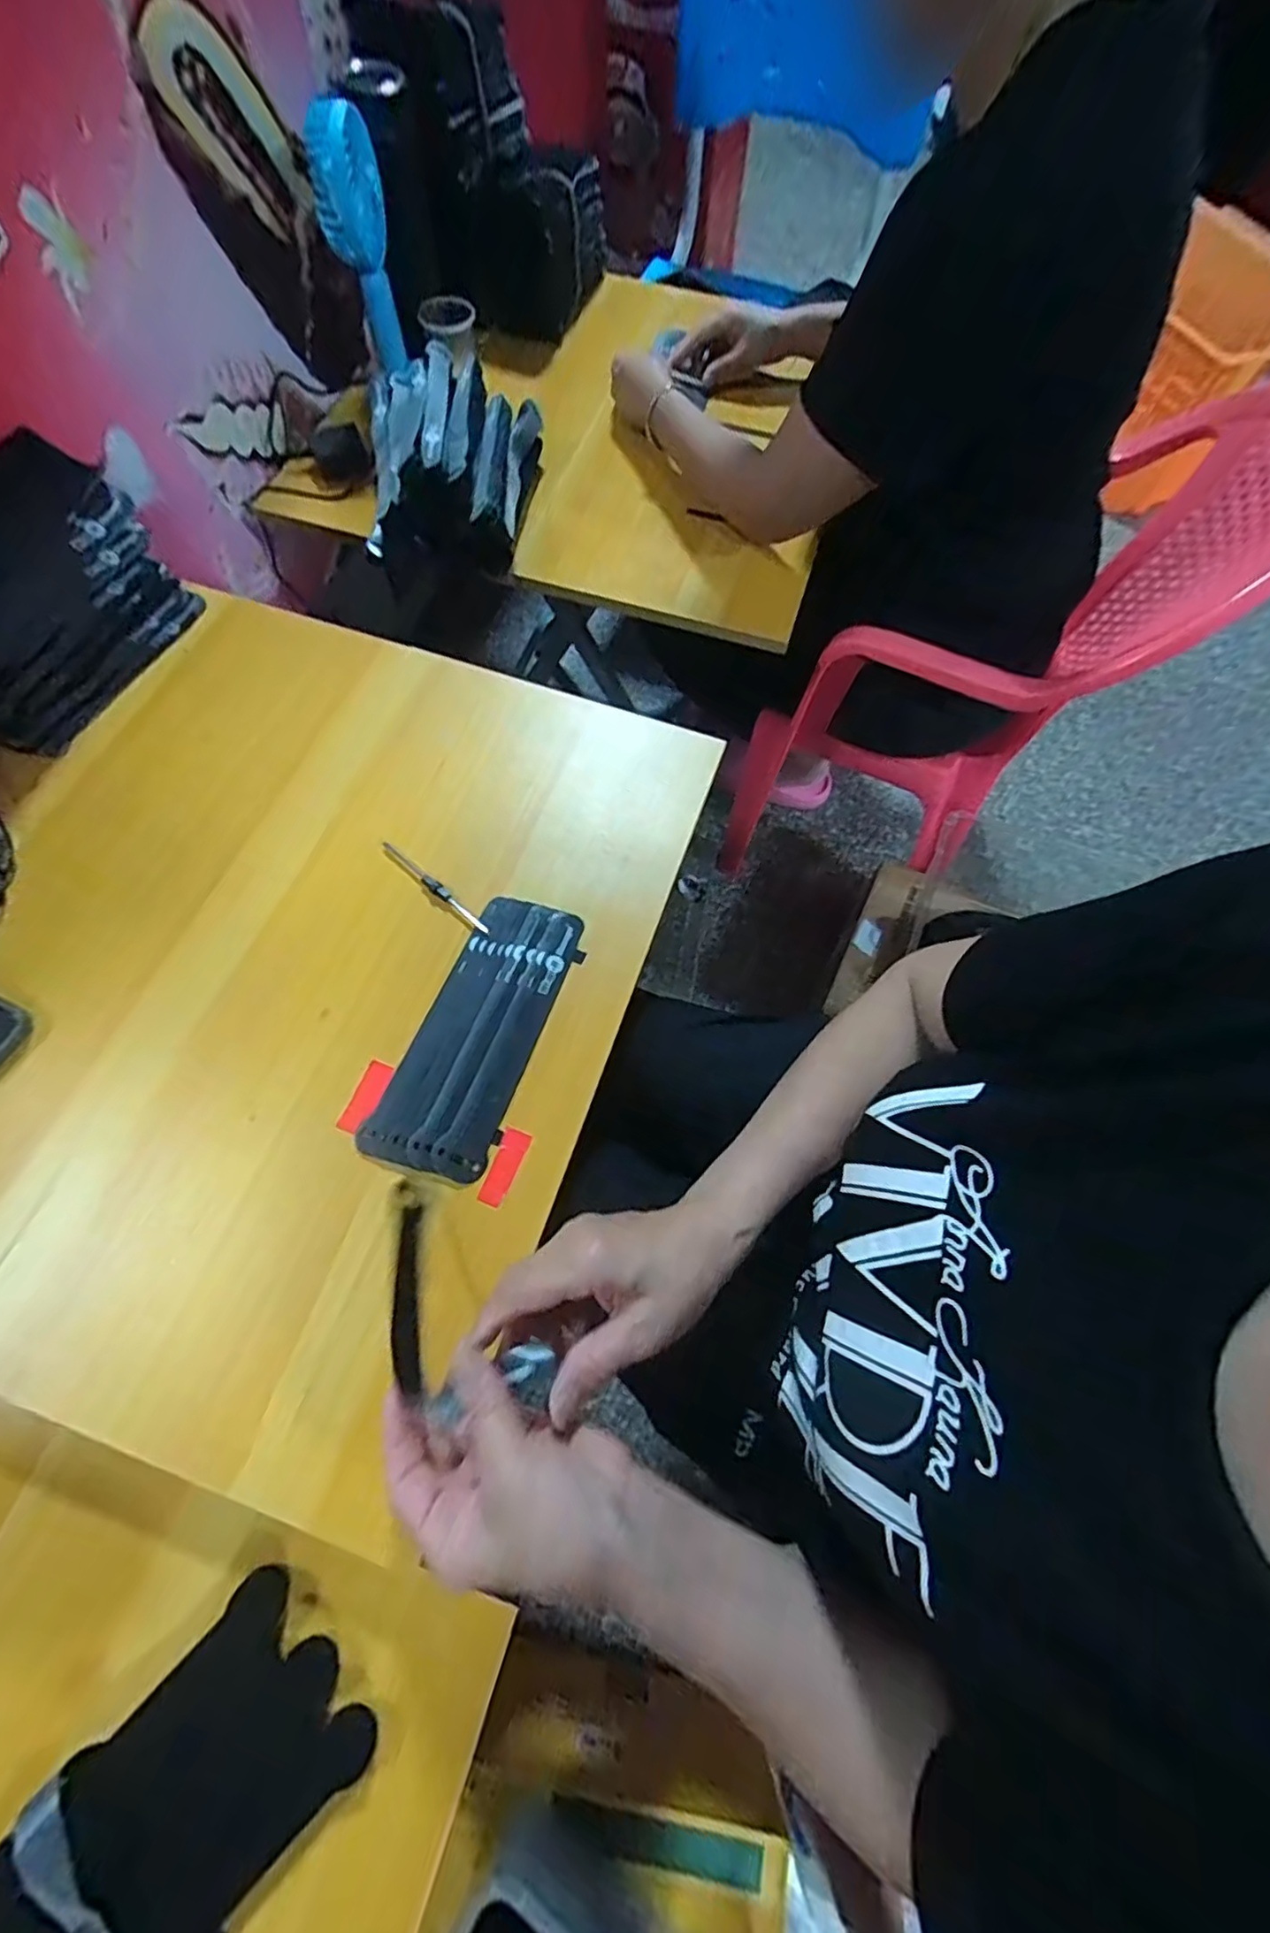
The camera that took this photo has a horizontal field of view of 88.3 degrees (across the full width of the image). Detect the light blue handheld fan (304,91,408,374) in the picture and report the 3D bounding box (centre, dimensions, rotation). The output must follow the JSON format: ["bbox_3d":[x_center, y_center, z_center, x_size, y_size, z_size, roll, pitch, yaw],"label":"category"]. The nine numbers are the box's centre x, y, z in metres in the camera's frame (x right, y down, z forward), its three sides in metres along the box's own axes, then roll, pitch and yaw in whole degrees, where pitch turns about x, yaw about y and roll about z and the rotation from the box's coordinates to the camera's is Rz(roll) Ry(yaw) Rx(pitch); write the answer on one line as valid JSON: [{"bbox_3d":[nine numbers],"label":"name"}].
[{"bbox_3d":[-0.266,-0.702,0.643,0.060,0.183,0.056,-12,69,-7],"label":"light blue handheld fan"}]

